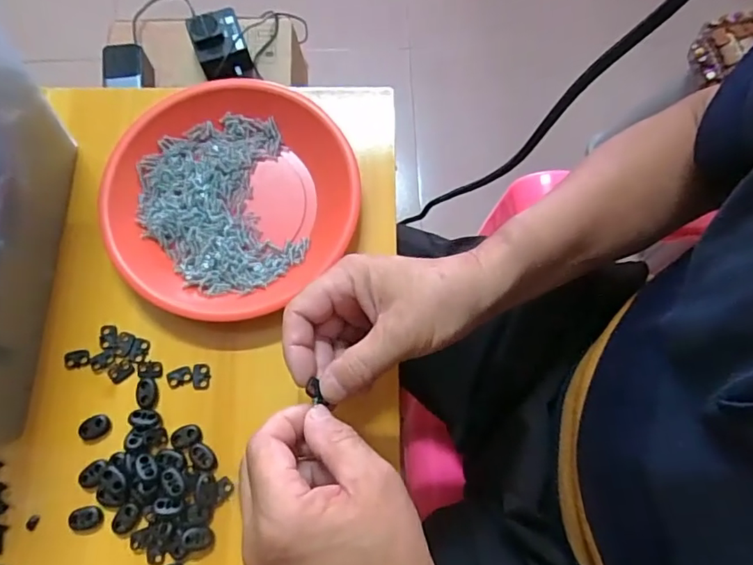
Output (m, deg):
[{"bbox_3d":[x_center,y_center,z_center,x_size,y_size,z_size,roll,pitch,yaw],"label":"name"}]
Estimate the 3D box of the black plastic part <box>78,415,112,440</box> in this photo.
[{"bbox_3d":[-0.204,0.105,0.375,0.022,0.004,0.016,-21,76,-6],"label":"black plastic part"}]

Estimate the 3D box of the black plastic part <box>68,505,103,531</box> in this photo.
[{"bbox_3d":[-0.202,0.163,0.360,0.023,0.004,0.015,-10,75,-3],"label":"black plastic part"}]

